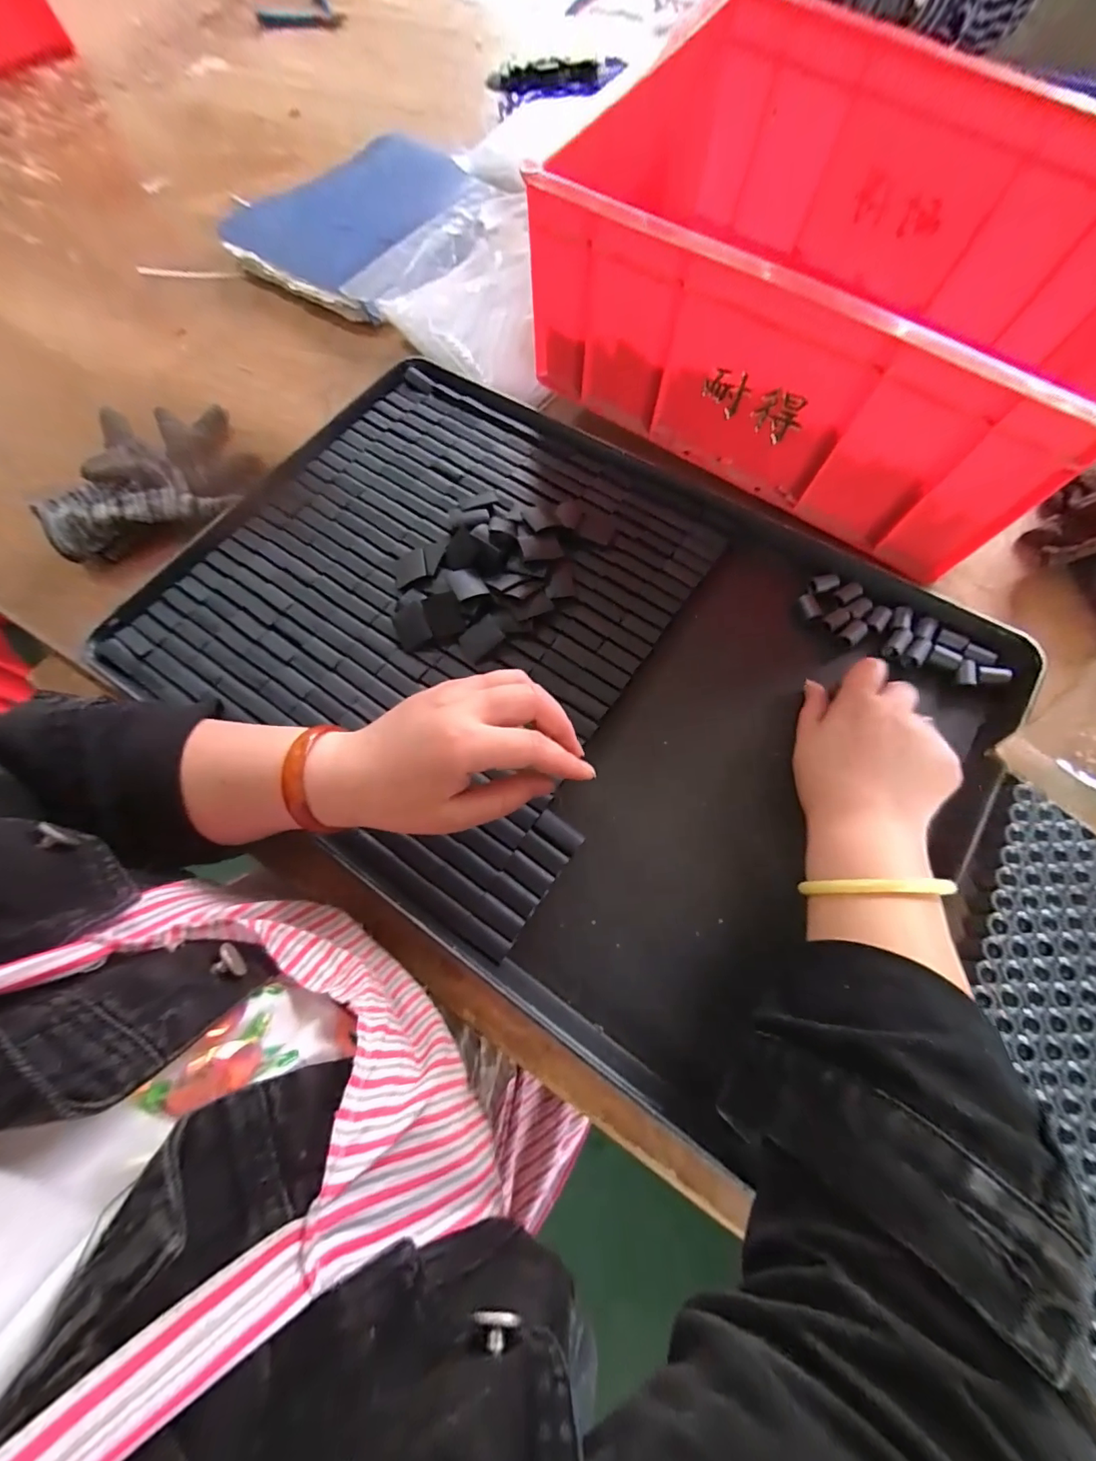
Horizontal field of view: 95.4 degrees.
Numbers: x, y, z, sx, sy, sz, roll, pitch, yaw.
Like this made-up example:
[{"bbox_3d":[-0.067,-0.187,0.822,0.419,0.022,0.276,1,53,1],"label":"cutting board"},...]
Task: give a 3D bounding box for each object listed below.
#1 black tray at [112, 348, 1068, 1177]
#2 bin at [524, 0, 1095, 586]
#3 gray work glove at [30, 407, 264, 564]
[{"bbox_3d":[-0.003,-0.054,0.381,0.593,0.056,0.391,34,73,11],"label":"black tray"},{"bbox_3d":[0.238,-0.359,0.401,0.425,0.161,0.325,30,73,13],"label":"bin"},{"bbox_3d":[-0.351,-0.223,0.440,0.169,0.043,0.137,-18,70,-3],"label":"gray work glove"}]

